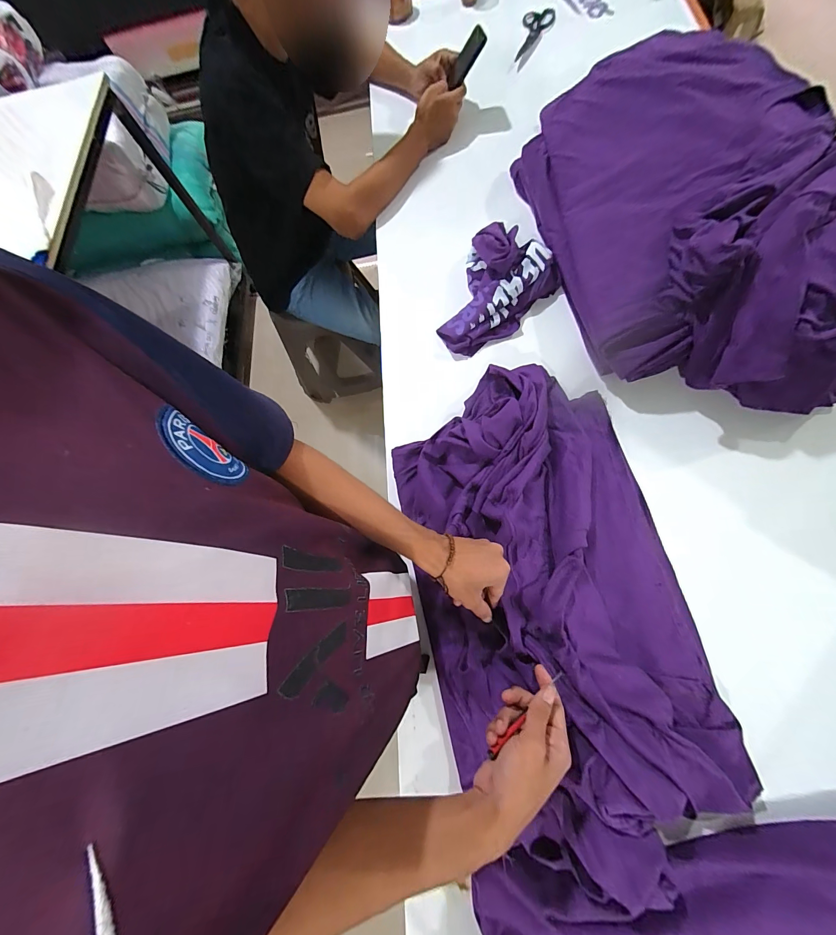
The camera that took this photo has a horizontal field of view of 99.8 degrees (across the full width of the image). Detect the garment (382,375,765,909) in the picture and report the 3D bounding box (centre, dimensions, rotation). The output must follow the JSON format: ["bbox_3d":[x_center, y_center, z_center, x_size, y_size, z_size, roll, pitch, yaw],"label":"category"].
[{"bbox_3d":[0.178,0.159,0.473,0.349,0.083,0.626,-11,71,-1],"label":"garment"}]

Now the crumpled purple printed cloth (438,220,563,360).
[{"bbox_3d":[0.121,-0.325,0.640,0.224,0.092,0.172,-43,72,-4],"label":"crumpled purple printed cloth"}]

